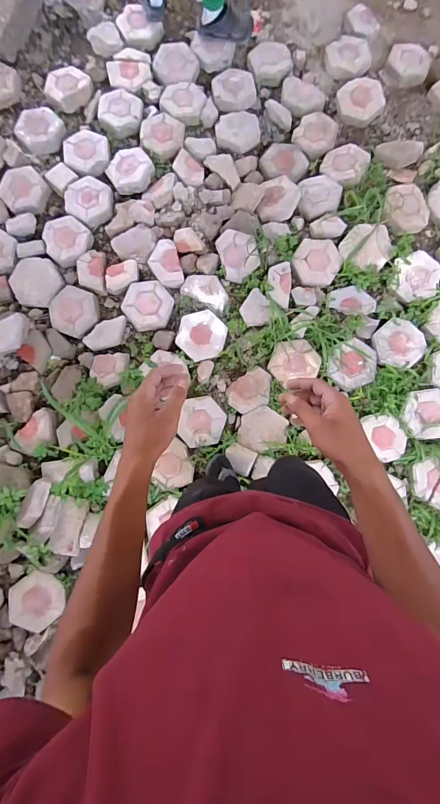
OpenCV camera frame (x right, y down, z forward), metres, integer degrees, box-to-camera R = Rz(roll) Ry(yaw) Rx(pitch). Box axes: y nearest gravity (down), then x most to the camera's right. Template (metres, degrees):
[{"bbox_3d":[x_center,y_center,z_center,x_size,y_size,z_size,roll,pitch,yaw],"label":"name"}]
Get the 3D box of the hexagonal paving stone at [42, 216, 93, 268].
[{"bbox_3d":[-0.680,-0.715,1.598,0.195,0.060,0.203,-44,91,-8],"label":"hexagonal paving stone"}]

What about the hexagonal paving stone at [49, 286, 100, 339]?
[{"bbox_3d":[-0.620,-0.383,1.521,0.212,0.050,0.201,21,83,4],"label":"hexagonal paving stone"}]

